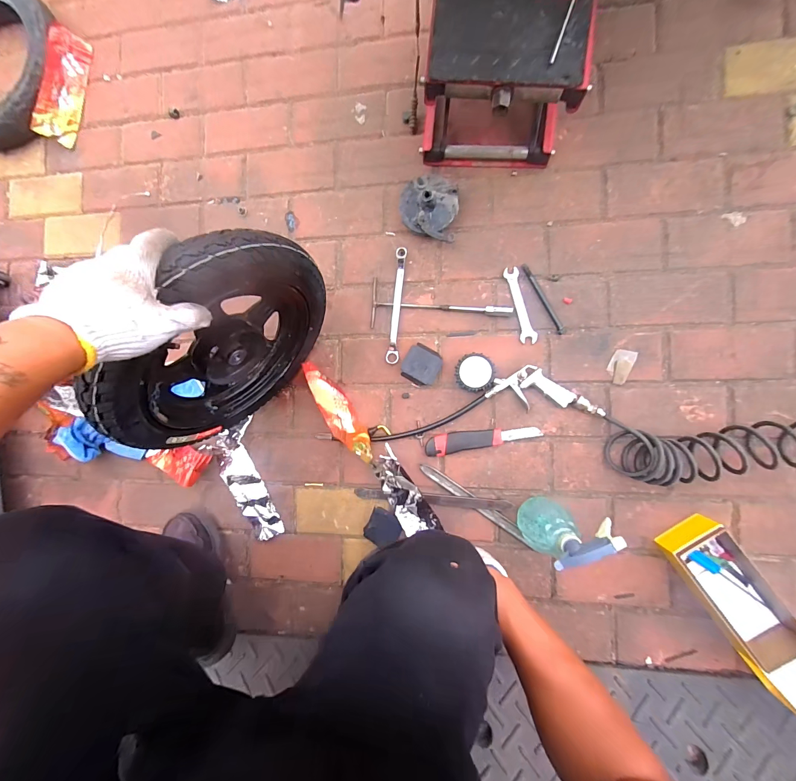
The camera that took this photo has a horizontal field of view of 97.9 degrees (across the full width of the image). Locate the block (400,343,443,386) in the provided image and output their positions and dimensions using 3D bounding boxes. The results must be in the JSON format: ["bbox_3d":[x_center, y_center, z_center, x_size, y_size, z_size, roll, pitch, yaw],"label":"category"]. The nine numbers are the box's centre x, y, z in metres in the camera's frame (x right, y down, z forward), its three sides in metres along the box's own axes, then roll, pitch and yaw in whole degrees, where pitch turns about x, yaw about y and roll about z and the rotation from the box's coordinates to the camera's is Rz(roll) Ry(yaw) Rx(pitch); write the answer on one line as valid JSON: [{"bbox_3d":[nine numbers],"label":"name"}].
[{"bbox_3d":[0.046,-0.047,0.658,0.067,0.028,0.069,30,93,9],"label":"block"}]

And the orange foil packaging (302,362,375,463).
[{"bbox_3d":[-0.114,0.041,0.656,0.042,0.065,0.211,-37,82,6],"label":"orange foil packaging"}]

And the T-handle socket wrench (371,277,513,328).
[{"bbox_3d":[0.079,-0.164,0.660,0.264,0.017,0.091,4,88,10],"label":"T-handle socket wrench"}]

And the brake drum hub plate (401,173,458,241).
[{"bbox_3d":[0.057,-0.336,0.645,0.104,0.053,0.112,0,89,9],"label":"brake drum hub plate"}]

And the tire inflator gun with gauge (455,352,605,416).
[{"bbox_3d":[0.233,-0.004,0.625,0.257,0.038,0.075,20,91,10],"label":"tire inflator gun with gauge"}]

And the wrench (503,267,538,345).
[{"bbox_3d":[0.226,-0.156,0.639,0.028,0.006,0.144,-14,85,9],"label":"wrench"}]

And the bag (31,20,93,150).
[{"bbox_3d":[-0.740,-0.672,0.767,0.015,0.071,0.233,18,94,51],"label":"bag"}]

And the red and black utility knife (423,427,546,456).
[{"bbox_3d":[0.155,0.087,0.643,0.205,0.020,0.038,-13,86,9],"label":"red and black utility knife"}]

